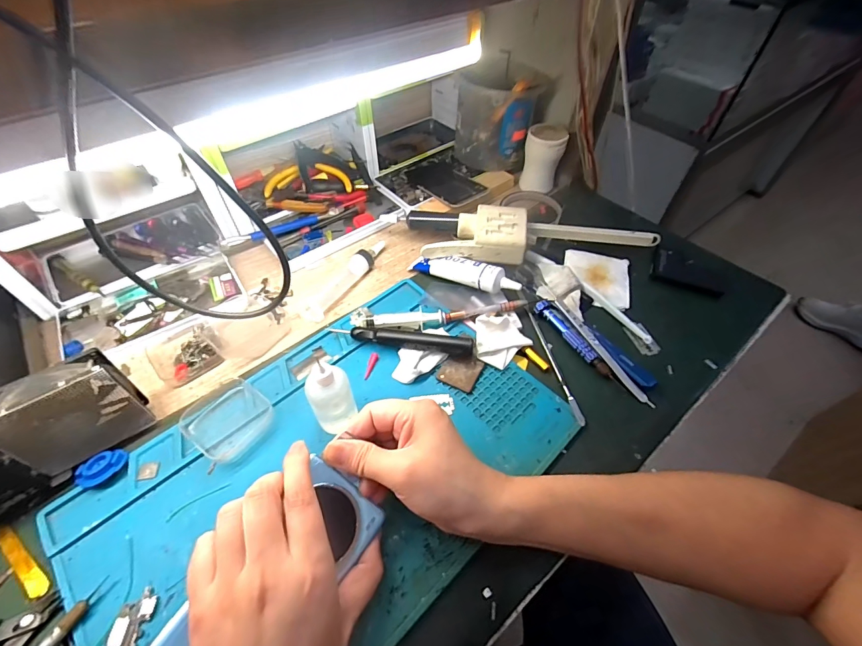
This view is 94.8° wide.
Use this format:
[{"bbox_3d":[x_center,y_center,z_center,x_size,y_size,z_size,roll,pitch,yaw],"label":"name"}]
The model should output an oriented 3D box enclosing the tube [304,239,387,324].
[{"bbox_3d":[-0.100,-0.057,0.471,0.031,0.022,0.136,26,56,19],"label":"tube"}]

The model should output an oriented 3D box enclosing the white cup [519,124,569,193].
[{"bbox_3d":[0.160,-0.237,0.571,0.052,0.076,0.047,14,53,10],"label":"white cup"}]

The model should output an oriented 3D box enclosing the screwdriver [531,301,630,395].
[{"bbox_3d":[0.153,0.020,0.407,0.015,0.012,0.121,-27,57,-21],"label":"screwdriver"}]

